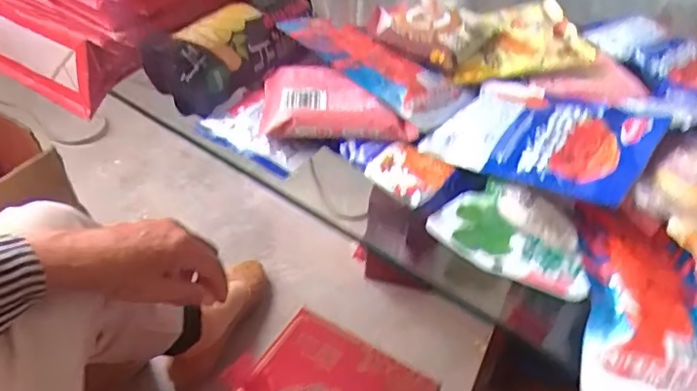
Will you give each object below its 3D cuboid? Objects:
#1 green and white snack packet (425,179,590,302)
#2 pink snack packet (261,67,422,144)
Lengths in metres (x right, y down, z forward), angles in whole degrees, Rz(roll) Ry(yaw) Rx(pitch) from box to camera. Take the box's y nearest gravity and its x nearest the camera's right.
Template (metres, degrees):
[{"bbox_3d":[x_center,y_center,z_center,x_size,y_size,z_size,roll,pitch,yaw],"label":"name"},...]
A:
[{"bbox_3d":[0.124,0.026,0.418,0.111,0.013,0.086,24,47,22],"label":"green and white snack packet"},{"bbox_3d":[-0.010,-0.082,0.504,0.131,0.028,0.080,2,43,0],"label":"pink snack packet"}]

